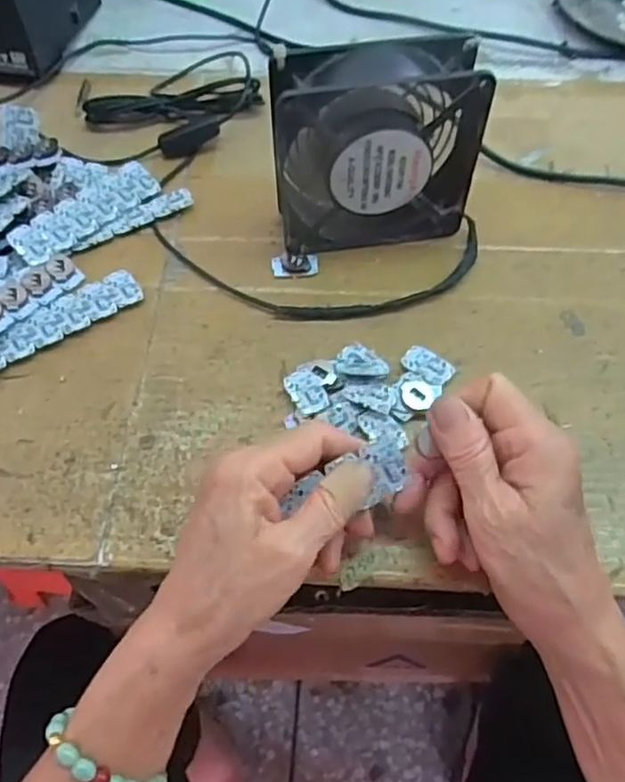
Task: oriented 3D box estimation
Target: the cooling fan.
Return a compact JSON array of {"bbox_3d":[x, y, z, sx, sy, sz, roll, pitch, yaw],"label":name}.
[{"bbox_3d":[0.038,-0.143,0.390,0.121,0.116,0.042,-9,59,-5],"label":"cooling fan"}]

